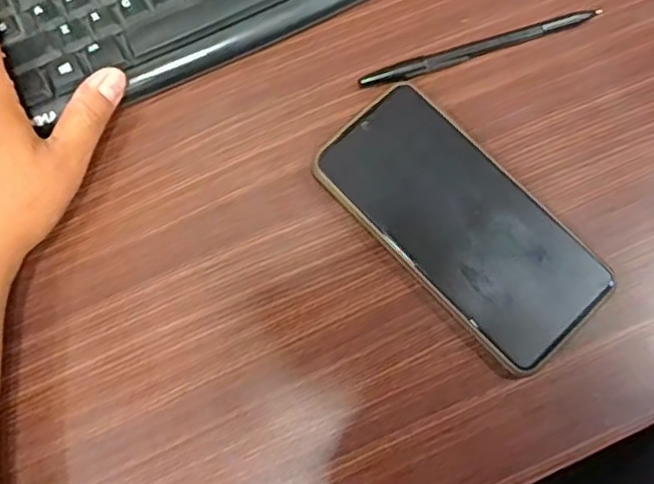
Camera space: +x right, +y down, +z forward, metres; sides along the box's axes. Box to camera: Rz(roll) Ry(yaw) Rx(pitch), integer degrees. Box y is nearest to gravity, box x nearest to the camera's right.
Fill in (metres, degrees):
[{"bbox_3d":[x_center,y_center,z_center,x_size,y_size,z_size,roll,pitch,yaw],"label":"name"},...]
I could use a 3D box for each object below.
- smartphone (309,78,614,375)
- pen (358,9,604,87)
[{"bbox_3d":[0.074,-0.010,0.358,0.080,0.014,0.163,-42,80,-9],"label":"smartphone"},{"bbox_3d":[0.092,-0.115,0.385,0.148,0.006,0.012,-17,77,-4],"label":"pen"}]

